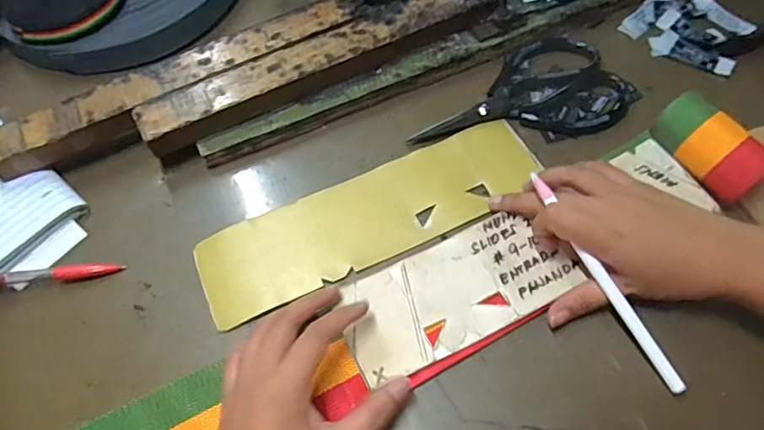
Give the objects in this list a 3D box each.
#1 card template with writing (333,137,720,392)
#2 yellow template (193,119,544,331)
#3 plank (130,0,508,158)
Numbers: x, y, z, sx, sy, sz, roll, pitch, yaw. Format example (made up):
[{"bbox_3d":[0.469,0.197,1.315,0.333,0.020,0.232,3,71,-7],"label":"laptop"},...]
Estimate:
[{"bbox_3d":[0.104,0.028,0.388,0.280,0.009,0.076,-25,61,-10],"label":"card template with writing"},{"bbox_3d":[-0.007,-0.002,0.416,0.269,0.004,0.076,-24,63,-10],"label":"yellow template"},{"bbox_3d":[-0.045,-0.132,0.451,0.315,0.021,0.045,-26,80,-11],"label":"plank"}]

